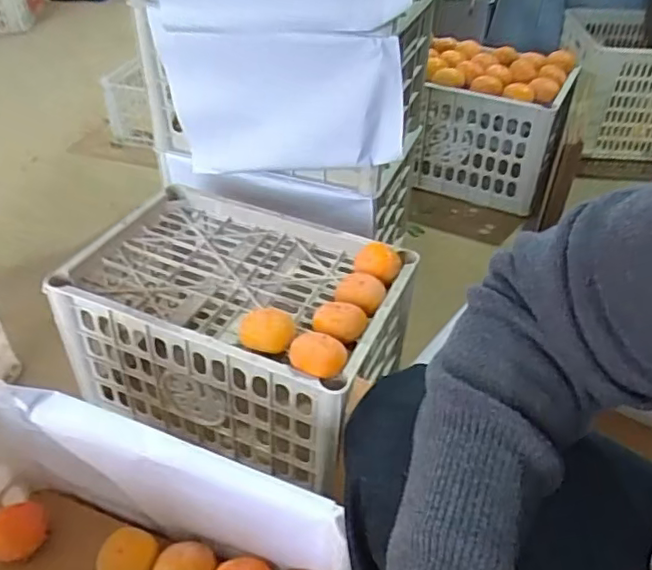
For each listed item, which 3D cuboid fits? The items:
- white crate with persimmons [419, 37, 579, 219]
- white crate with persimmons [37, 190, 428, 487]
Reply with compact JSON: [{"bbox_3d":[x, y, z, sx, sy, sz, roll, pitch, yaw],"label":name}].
[{"bbox_3d":[0.376,-0.361,1.373,0.295,0.274,0.284,13,42,15],"label":"white crate with persimmons"},{"bbox_3d":[-0.115,0.049,0.864,0.416,0.216,0.303,16,42,17],"label":"white crate with persimmons"}]

